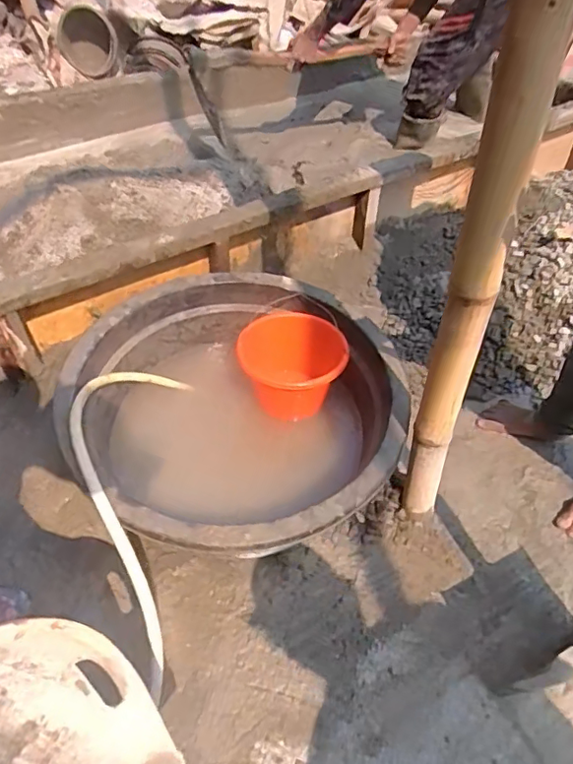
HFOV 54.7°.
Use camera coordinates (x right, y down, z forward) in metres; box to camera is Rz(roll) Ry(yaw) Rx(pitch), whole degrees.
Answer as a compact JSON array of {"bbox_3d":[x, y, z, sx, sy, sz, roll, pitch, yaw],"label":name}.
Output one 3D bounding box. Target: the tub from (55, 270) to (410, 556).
[{"bbox_3d":[-0.101,0.086,1.204,0.647,0.341,0.677,2,48,-2],"label":"tub"}]

